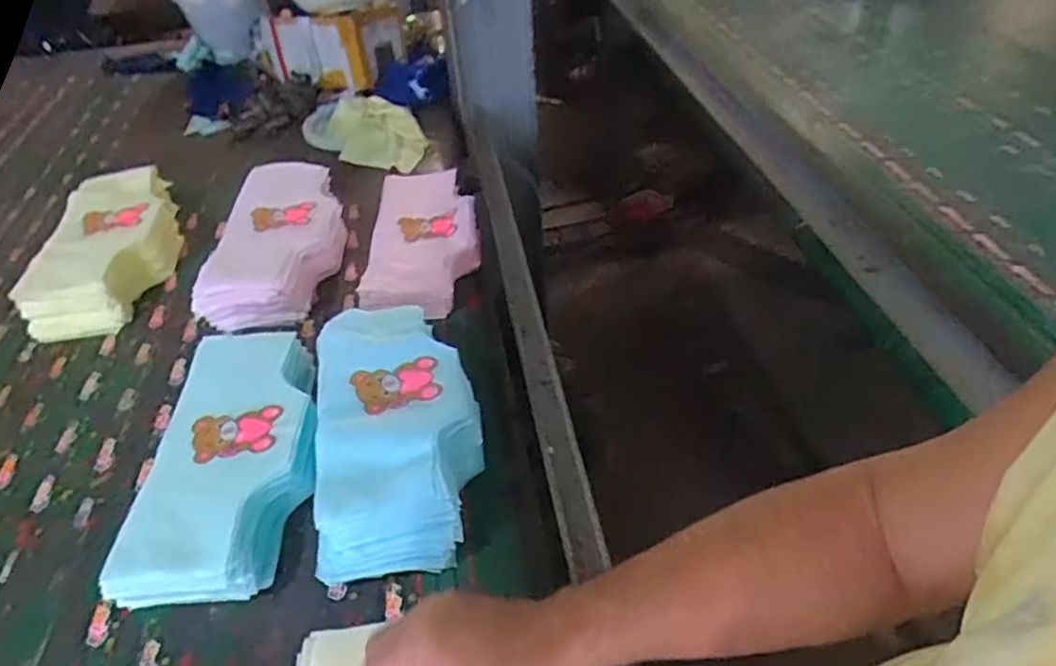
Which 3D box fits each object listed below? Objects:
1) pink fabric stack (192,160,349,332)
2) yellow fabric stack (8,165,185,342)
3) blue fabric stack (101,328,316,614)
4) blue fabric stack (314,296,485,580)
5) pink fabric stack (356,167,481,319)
[{"bbox_3d":[-0.341,-0.134,0.905,0.155,0.069,0.303,-5,43,3],"label":"pink fabric stack"},{"bbox_3d":[-0.584,-0.117,0.908,0.149,0.079,0.303,-7,43,1],"label":"yellow fabric stack"},{"bbox_3d":[-0.285,0.117,0.650,0.148,0.057,0.294,-8,43,0],"label":"blue fabric stack"},{"bbox_3d":[-0.129,0.087,0.652,0.150,0.075,0.293,-12,43,-5],"label":"blue fabric stack"},{"bbox_3d":[-0.142,-0.134,0.907,0.148,0.035,0.303,-5,43,3],"label":"pink fabric stack"}]

